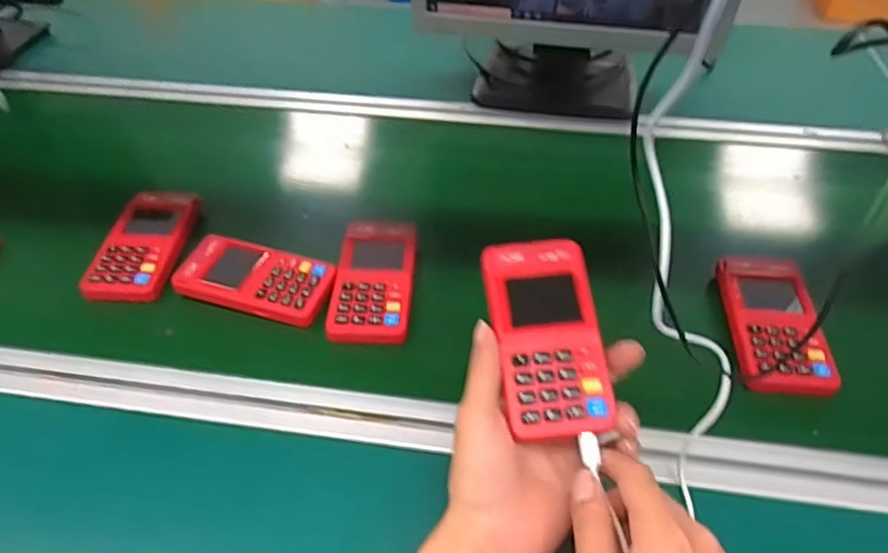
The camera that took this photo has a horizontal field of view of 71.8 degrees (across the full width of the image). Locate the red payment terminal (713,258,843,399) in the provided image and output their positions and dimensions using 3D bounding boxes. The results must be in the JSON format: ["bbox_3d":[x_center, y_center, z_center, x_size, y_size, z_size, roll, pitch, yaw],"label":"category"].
[{"bbox_3d":[0.280,0.038,0.521,0.070,0.025,0.129,3,46,4],"label":"red payment terminal"}]

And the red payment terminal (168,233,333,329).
[{"bbox_3d":[-0.172,0.001,0.564,0.138,0.016,0.074,12,47,12],"label":"red payment terminal"}]

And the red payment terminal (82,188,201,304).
[{"bbox_3d":[-0.292,-0.034,0.604,0.072,0.020,0.139,2,46,4],"label":"red payment terminal"}]

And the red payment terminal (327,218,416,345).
[{"bbox_3d":[-0.064,0.001,0.561,0.070,0.021,0.133,2,46,3],"label":"red payment terminal"}]

